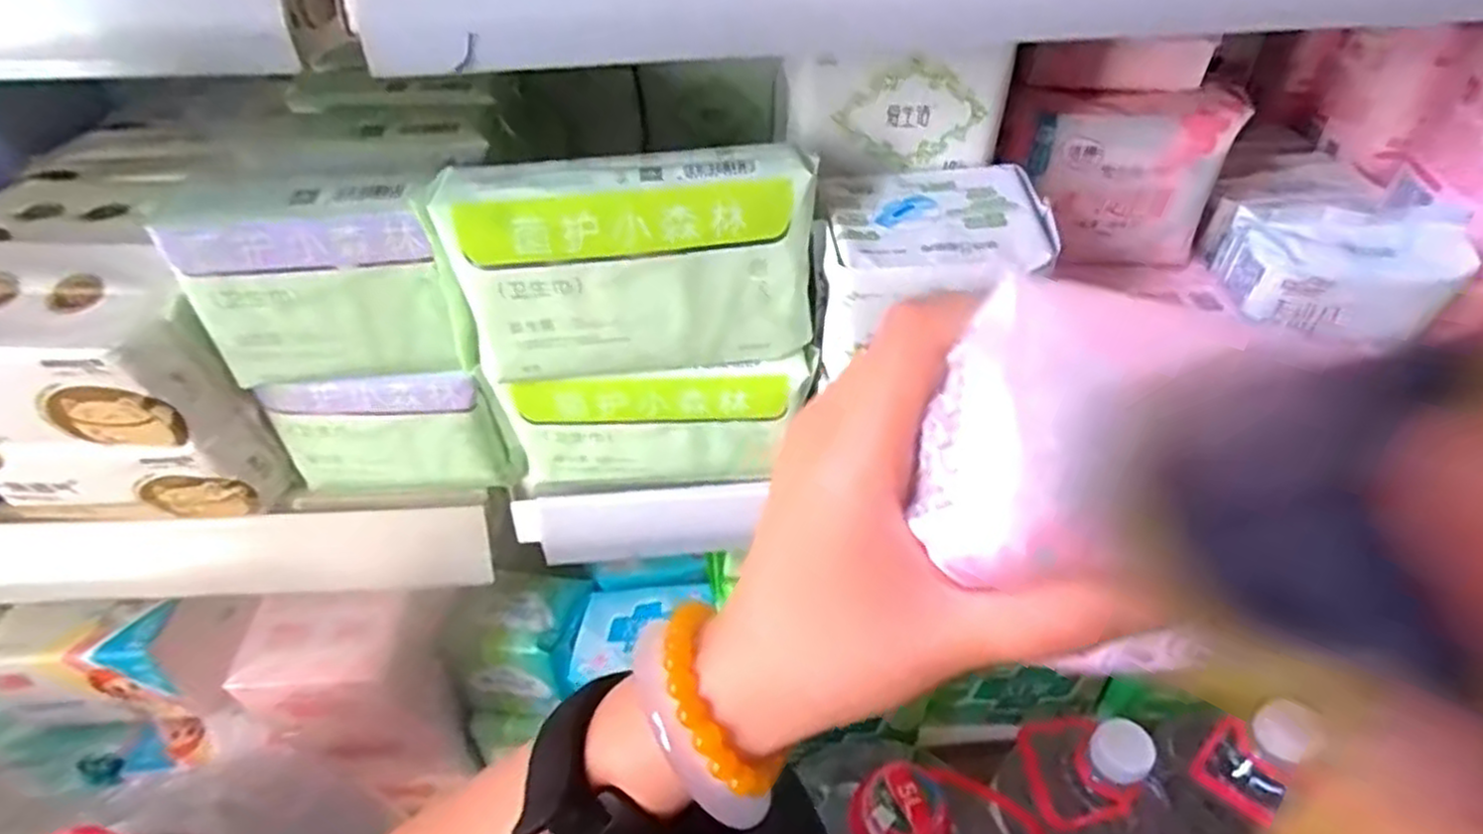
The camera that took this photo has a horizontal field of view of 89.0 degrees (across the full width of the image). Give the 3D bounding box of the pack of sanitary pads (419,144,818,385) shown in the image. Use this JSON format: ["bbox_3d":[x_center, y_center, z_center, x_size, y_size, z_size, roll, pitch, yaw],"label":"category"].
[{"bbox_3d":[-0.046,-0.063,0.331,0.151,0.089,0.037,-3,42,-1],"label":"pack of sanitary pads"}]

